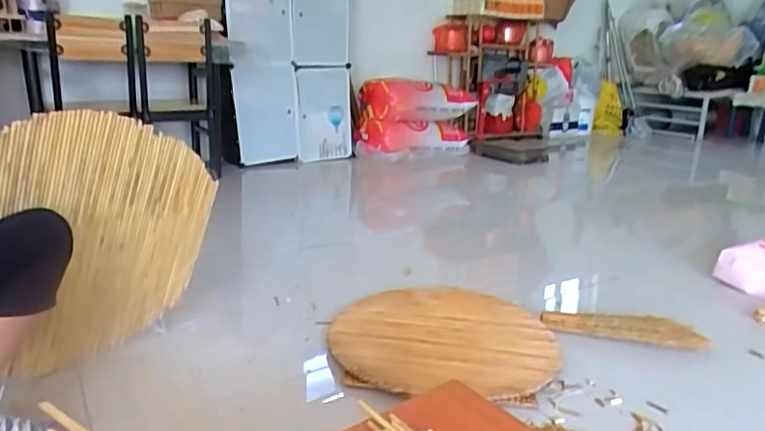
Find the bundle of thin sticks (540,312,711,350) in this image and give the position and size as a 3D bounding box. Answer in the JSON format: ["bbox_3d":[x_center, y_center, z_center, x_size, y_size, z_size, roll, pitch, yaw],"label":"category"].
[{"bbox_3d":[0.625,0.296,1.473,0.401,0.047,0.070,6,17,13],"label":"bundle of thin sticks"}]

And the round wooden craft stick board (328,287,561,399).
[{"bbox_3d":[0.153,0.304,1.449,0.542,0.031,0.526,2,17,-1],"label":"round wooden craft stick board"}]

